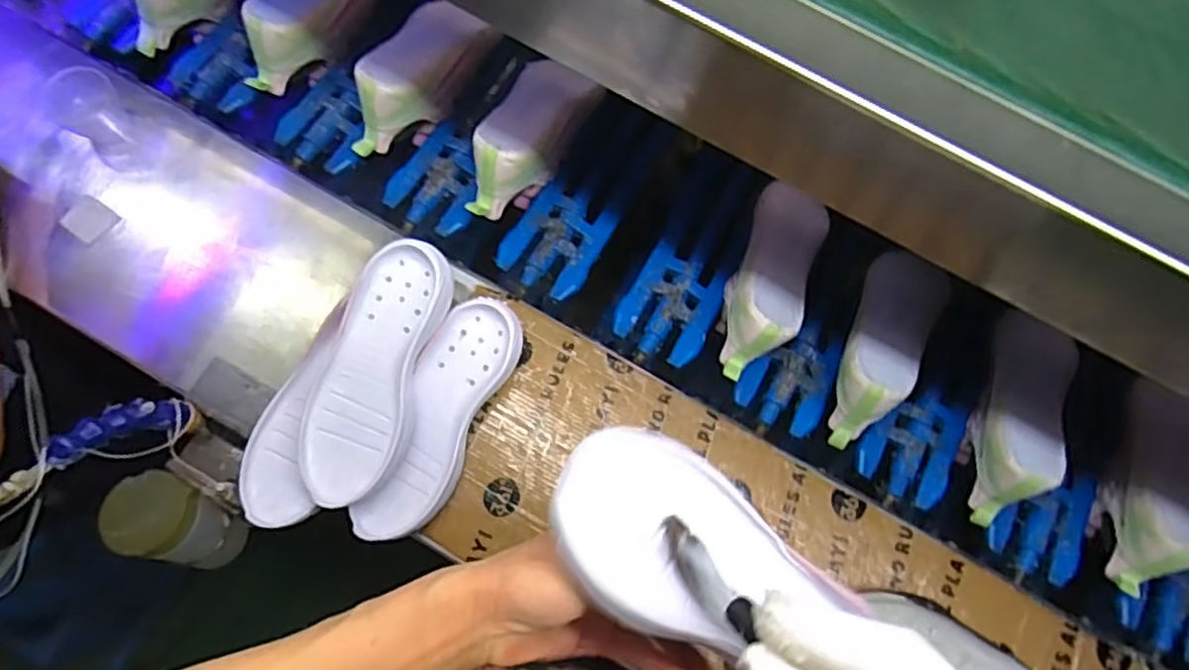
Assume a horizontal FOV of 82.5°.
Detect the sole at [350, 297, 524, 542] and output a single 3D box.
[{"bbox_3d":[-0.139,0.076,0.613,0.073,0.038,0.223,25,74,5],"label":"sole"}]

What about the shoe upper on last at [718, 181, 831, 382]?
[{"bbox_3d":[0.173,-0.051,0.676,0.078,0.080,0.197,23,74,5],"label":"shoe upper on last"}]

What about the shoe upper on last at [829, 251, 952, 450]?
[{"bbox_3d":[0.277,0.009,0.667,0.075,0.091,0.191,33,75,7],"label":"shoe upper on last"}]

